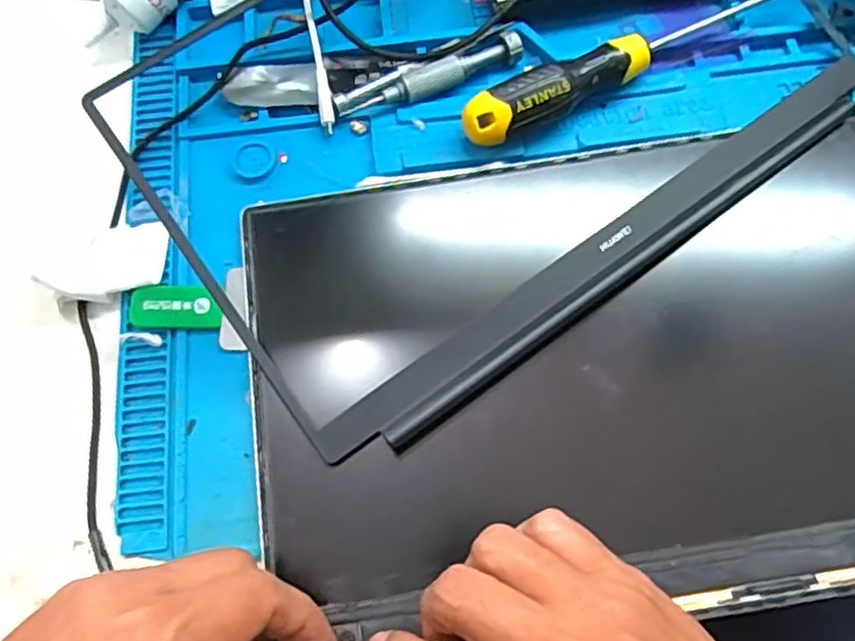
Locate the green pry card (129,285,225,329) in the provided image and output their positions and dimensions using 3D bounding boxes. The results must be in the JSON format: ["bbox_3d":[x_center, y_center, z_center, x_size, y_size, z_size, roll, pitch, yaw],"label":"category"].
[{"bbox_3d":[-0.126,-0.007,0.337,0.045,0.004,0.021,0,81,-2],"label":"green pry card"}]

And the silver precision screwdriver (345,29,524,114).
[{"bbox_3d":[0.007,-0.135,0.369,0.102,0.013,0.017,-26,71,-7],"label":"silver precision screwdriver"}]

